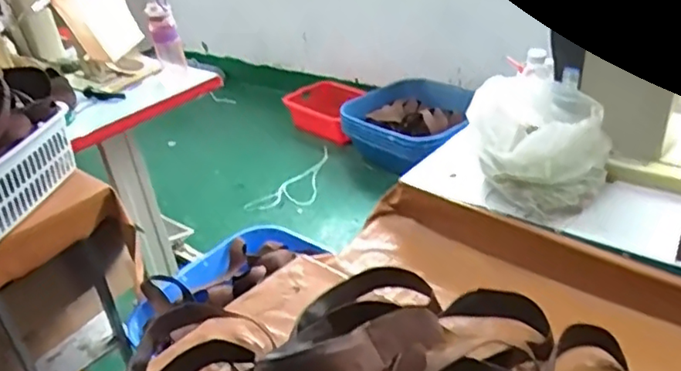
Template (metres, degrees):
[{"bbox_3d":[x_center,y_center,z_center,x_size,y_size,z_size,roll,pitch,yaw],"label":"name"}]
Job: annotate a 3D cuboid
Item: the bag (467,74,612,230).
[{"bbox_3d":[0.348,-0.084,1.065,0.204,0.166,0.240,16,38,33],"label":"bag"}]

